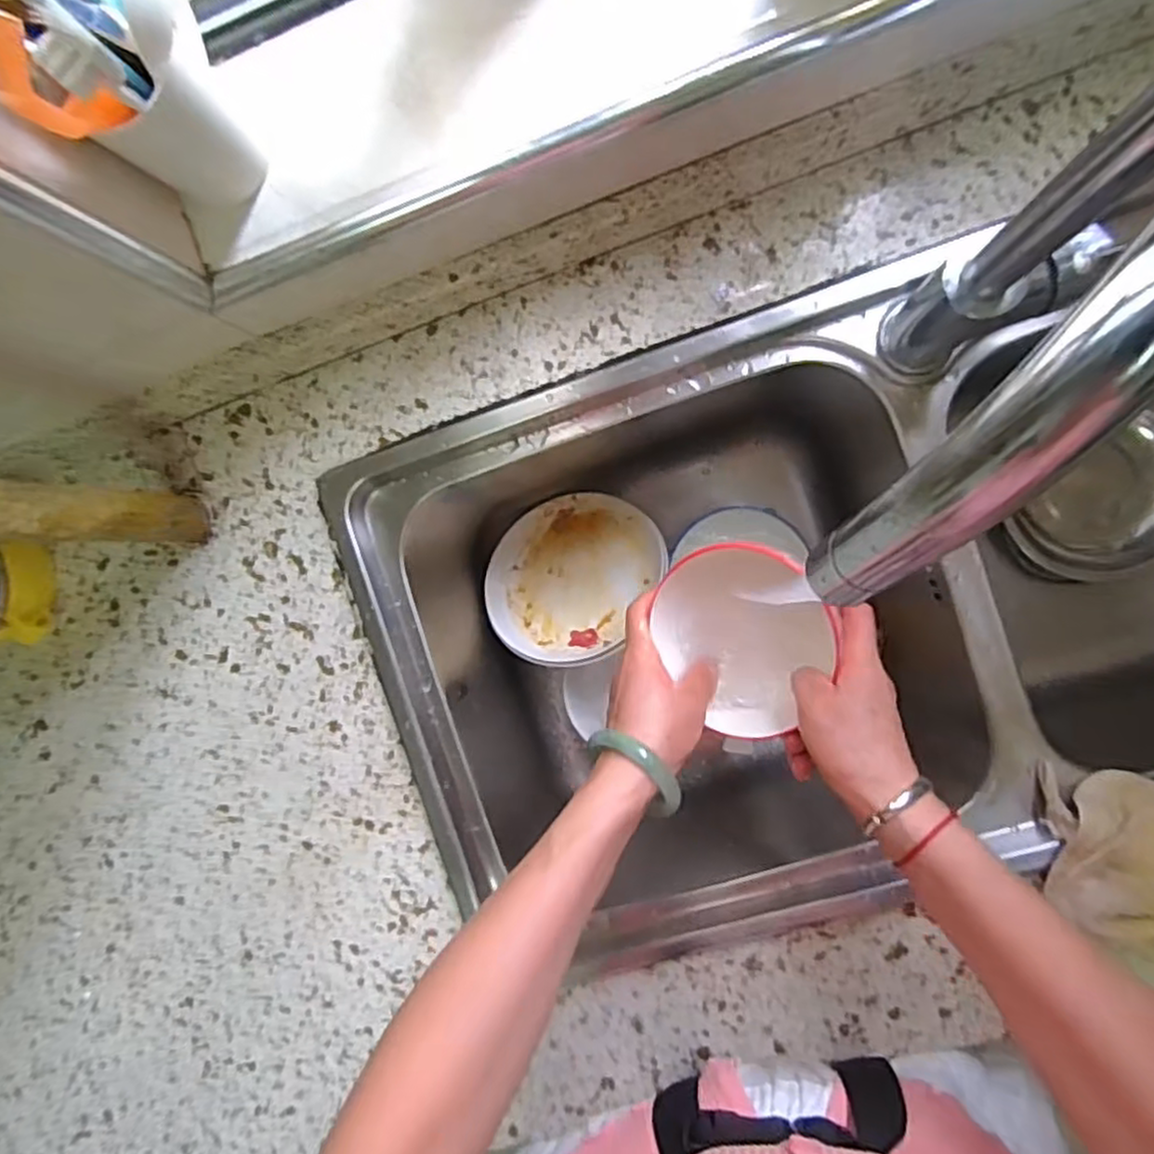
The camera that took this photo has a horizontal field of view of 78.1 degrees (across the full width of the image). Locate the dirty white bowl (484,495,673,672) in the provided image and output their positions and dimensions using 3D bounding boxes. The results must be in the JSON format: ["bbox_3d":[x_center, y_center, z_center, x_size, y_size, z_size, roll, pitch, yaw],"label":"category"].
[{"bbox_3d":[0.000,0.001,0.659,0.162,0.043,0.162,-7,68,17],"label":"dirty white bowl"}]

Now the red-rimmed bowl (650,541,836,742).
[{"bbox_3d":[0.111,0.037,0.477,0.106,0.051,0.119,-31,89,8],"label":"red-rimmed bowl"}]

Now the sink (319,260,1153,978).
[{"bbox_3d":[0.245,0.009,0.561,0.743,0.211,0.424,-17,91,8],"label":"sink"}]

